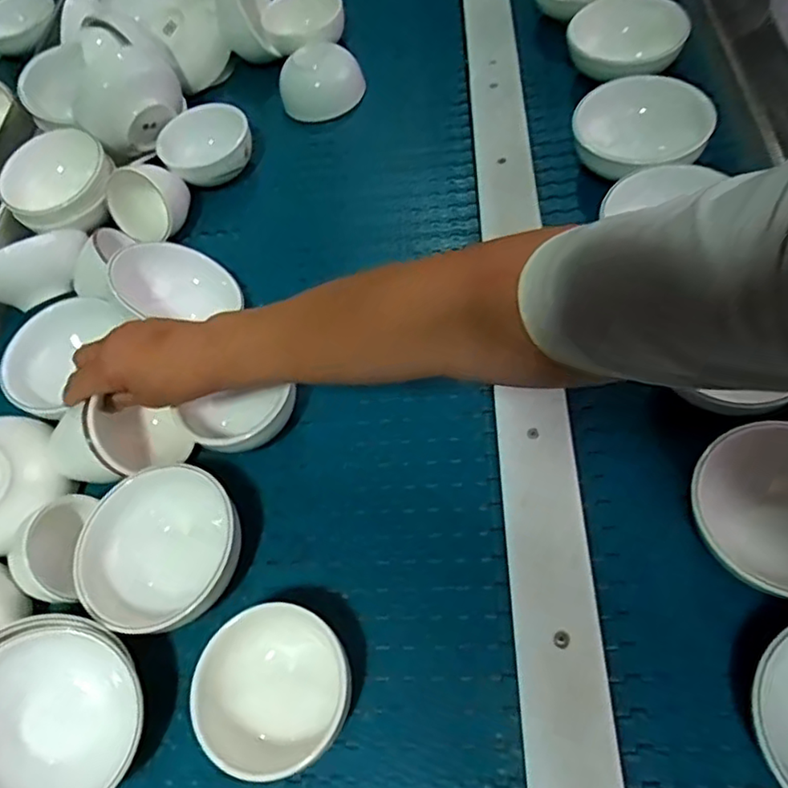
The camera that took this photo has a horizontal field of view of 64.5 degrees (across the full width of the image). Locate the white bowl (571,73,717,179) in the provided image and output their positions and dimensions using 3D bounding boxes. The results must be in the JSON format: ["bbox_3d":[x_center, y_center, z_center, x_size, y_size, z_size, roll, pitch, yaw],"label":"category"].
[{"bbox_3d":[0.232,-0.247,0.607,0.122,0.068,0.122,-5,60,9],"label":"white bowl"}]

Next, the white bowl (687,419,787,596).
[{"bbox_3d":[0.270,0.076,0.421,0.114,0.045,0.109,-5,60,9],"label":"white bowl"}]

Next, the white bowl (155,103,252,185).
[{"bbox_3d":[-0.205,-0.267,0.691,0.098,0.060,0.098,-5,60,9],"label":"white bowl"}]

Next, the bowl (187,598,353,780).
[{"bbox_3d":[-0.076,0.193,0.409,0.096,0.048,0.095,-5,60,9],"label":"bowl"}]

